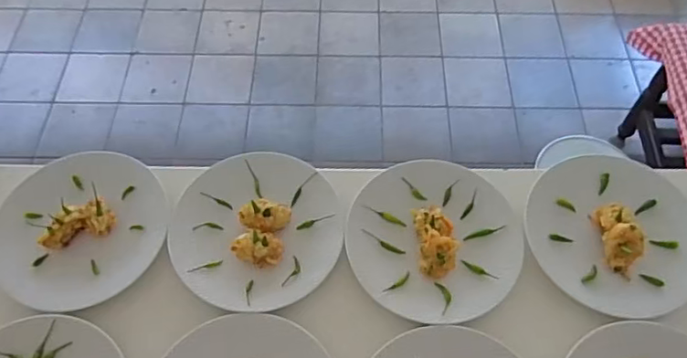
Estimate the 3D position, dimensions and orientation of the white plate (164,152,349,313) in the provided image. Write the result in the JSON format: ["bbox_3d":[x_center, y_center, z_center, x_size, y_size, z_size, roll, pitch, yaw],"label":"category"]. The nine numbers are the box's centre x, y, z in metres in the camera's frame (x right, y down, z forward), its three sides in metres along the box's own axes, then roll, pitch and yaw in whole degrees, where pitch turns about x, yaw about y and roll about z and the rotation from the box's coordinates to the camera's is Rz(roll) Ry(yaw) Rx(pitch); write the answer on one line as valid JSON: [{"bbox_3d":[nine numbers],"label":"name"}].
[{"bbox_3d":[-0.105,0.052,0.658,0.203,0.022,0.191,30,64,16],"label":"white plate"}]

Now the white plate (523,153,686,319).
[{"bbox_3d":[0.318,0.057,0.650,0.195,0.032,0.195,0,60,0],"label":"white plate"}]

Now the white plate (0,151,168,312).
[{"bbox_3d":[-0.310,0.052,0.657,0.188,0.026,0.199,0,60,0],"label":"white plate"}]

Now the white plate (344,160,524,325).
[{"bbox_3d":[0.105,0.068,0.647,0.194,0.024,0.189,0,60,0],"label":"white plate"}]

